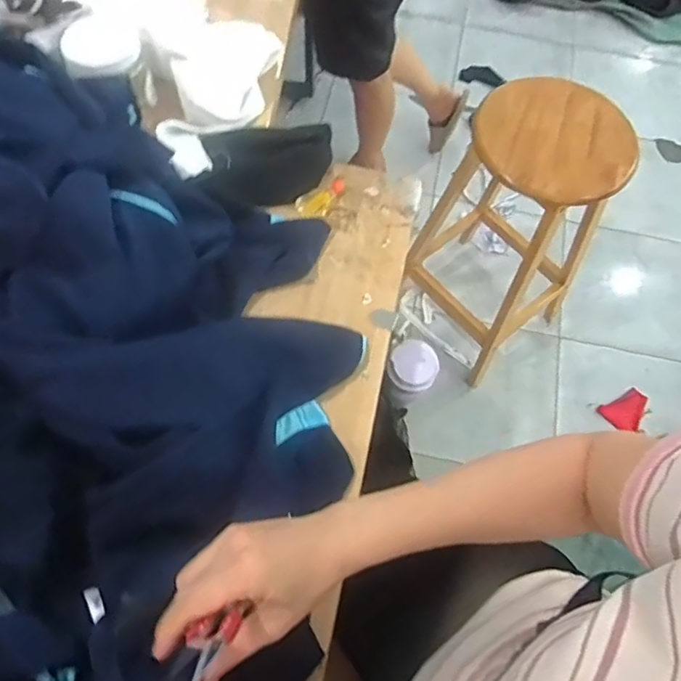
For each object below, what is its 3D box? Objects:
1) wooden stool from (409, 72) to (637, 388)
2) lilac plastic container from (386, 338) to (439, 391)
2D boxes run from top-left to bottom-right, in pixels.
[{"bbox_3d":[0.358,-0.246,1.214,0.295,0.554,0.345,-39,73,-18],"label":"wooden stool"},{"bbox_3d":[0.092,0.033,0.718,0.062,0.028,0.062,2,81,-10],"label":"lilac plastic container"}]

